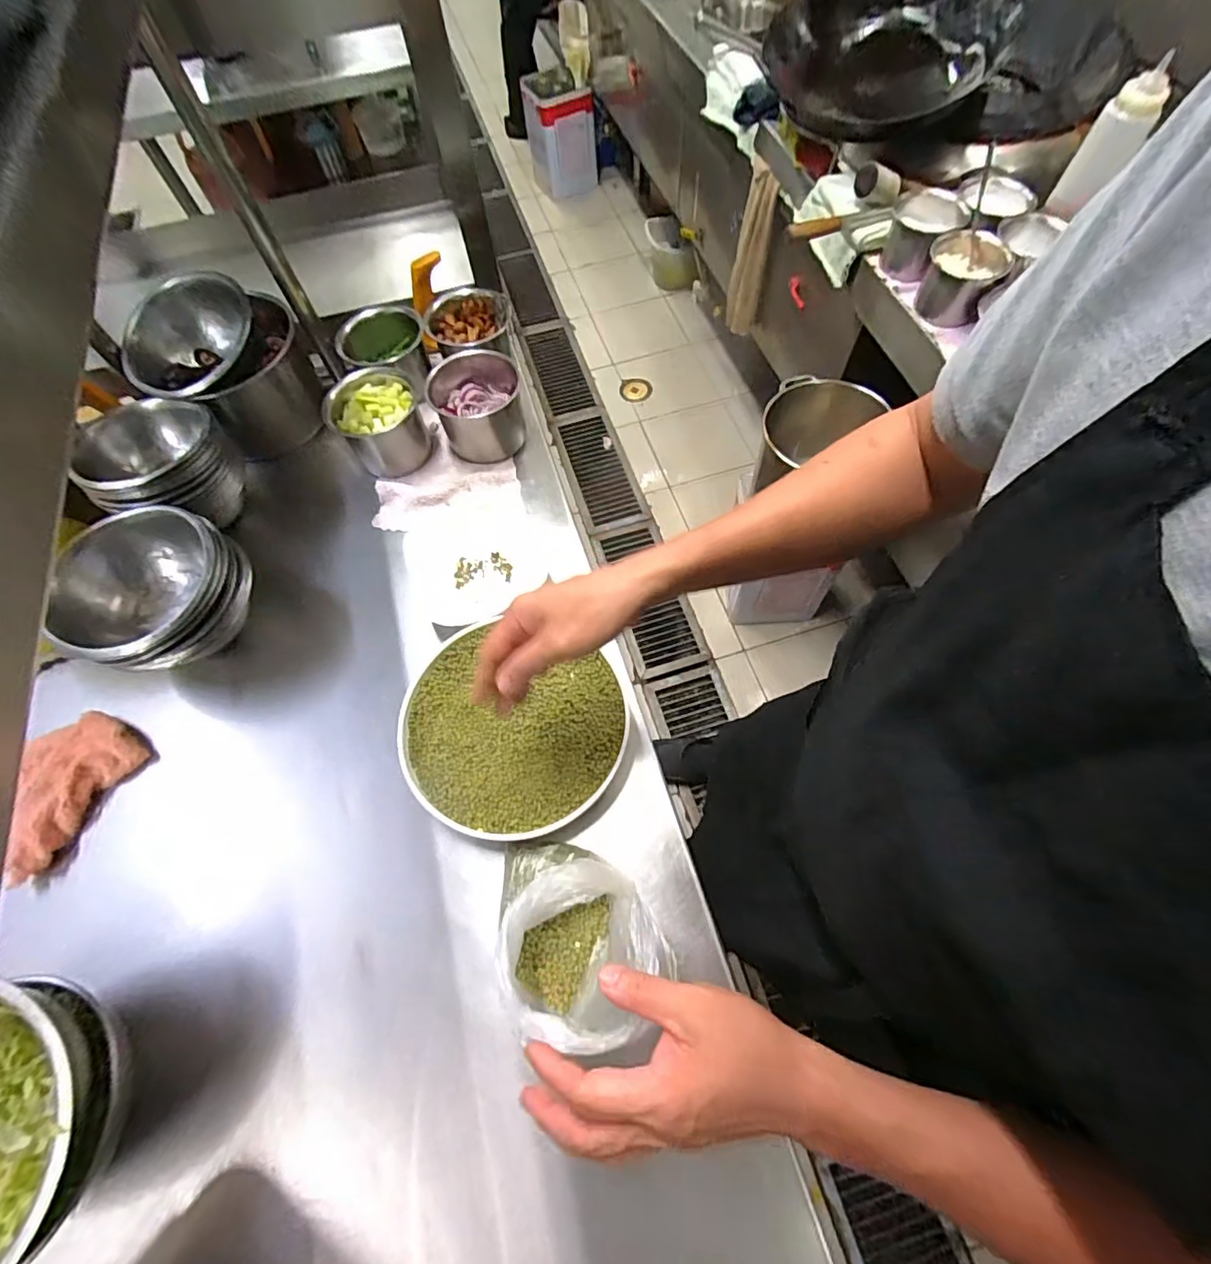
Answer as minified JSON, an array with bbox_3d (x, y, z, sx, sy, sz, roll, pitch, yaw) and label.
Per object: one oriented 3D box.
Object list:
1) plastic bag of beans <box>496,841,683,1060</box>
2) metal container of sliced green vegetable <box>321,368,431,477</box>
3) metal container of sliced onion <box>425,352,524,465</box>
[{"bbox_3d":[-0.025,0.231,0.438,0.122,0.129,0.144,-16,65,-5],"label":"plastic bag of beans"},{"bbox_3d":[-0.294,-0.276,0.720,0.111,0.086,0.105,-27,66,-10],"label":"metal container of sliced green vegetable"},{"bbox_3d":[-0.171,-0.295,0.729,0.114,0.080,0.116,-1,64,2],"label":"metal container of sliced onion"}]

